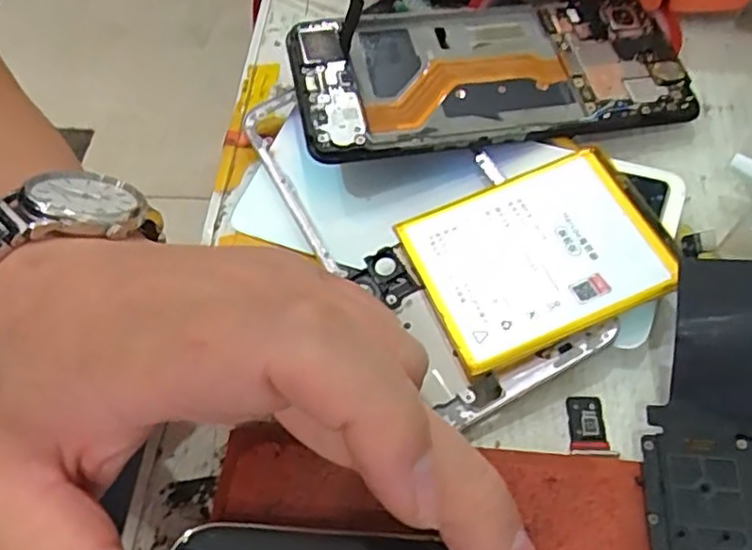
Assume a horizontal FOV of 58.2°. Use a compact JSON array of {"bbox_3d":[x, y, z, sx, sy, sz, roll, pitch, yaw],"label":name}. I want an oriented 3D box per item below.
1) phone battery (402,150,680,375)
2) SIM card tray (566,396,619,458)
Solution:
[{"bbox_3d":[0.052,-0.008,0.220,0.074,0.006,0.058,-19,58,-10],"label":"phone battery"},{"bbox_3d":[0.066,0.046,0.206,0.013,0.004,0.018,2,57,5],"label":"SIM card tray"}]

